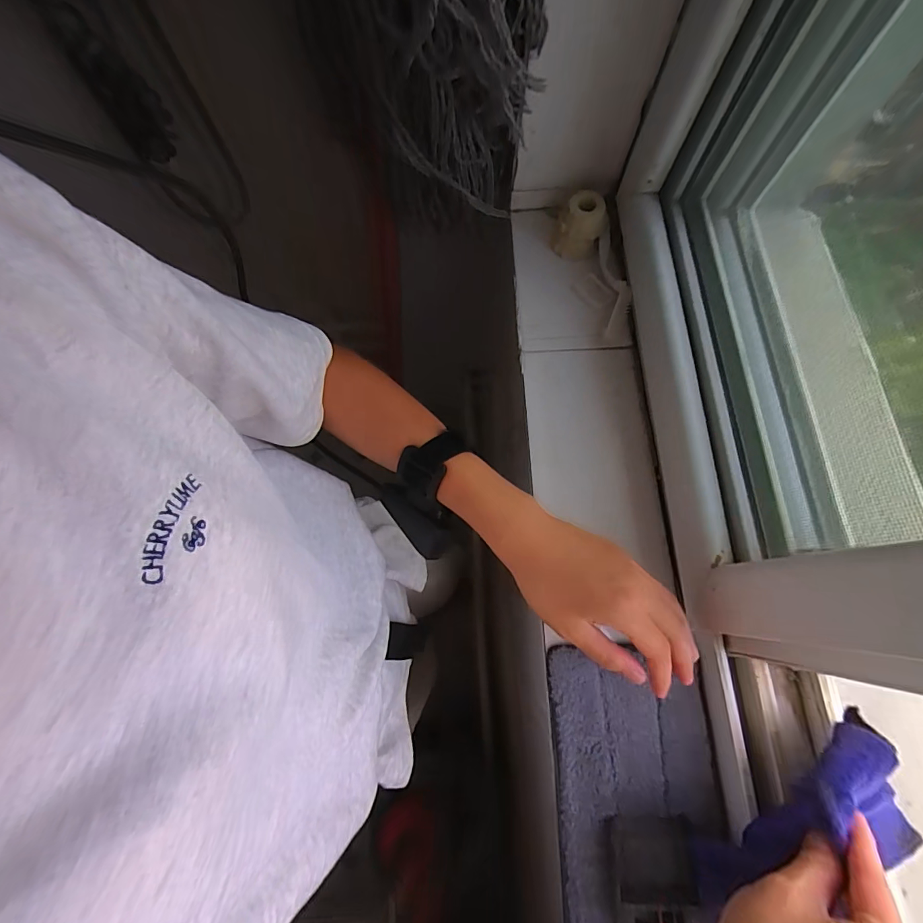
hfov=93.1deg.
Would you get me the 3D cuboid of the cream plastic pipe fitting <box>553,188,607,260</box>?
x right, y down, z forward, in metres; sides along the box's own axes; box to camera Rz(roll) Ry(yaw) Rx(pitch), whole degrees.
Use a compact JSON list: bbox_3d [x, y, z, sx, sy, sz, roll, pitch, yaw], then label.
[{"bbox_3d":[0.119,-0.233,0.434,0.044,0.052,0.033,21,75,8],"label":"cream plastic pipe fitting"}]

